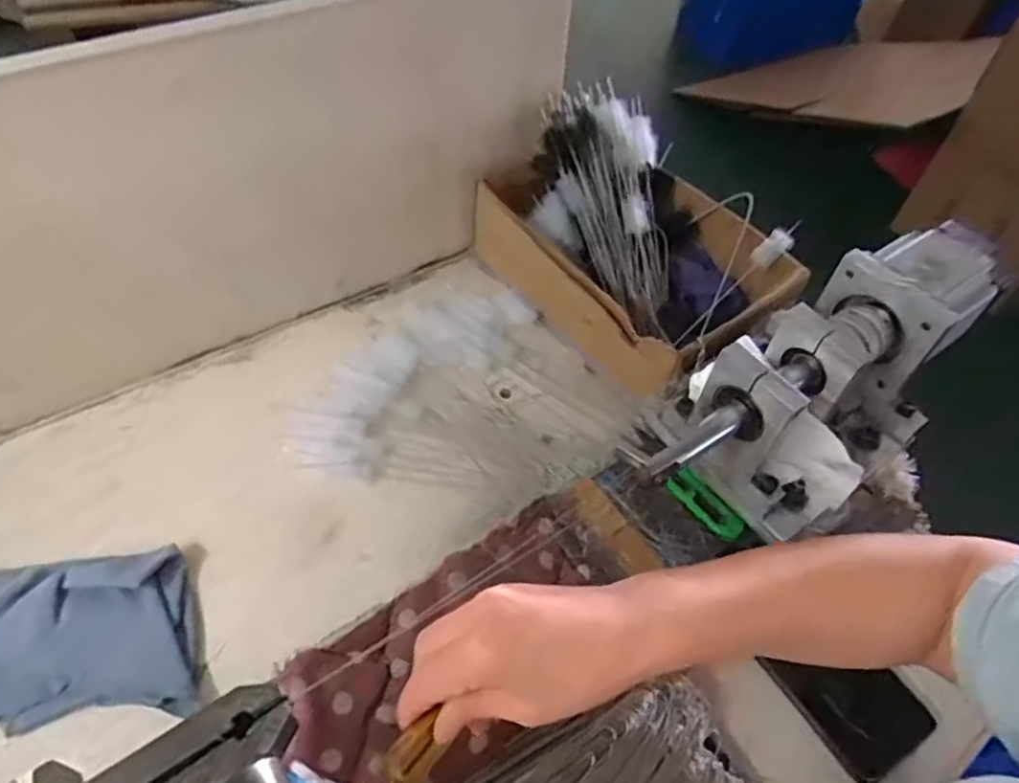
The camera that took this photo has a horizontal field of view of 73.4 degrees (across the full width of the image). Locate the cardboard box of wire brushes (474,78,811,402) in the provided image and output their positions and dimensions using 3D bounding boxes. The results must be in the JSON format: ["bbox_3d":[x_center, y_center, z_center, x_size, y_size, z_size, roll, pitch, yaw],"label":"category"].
[{"bbox_3d":[0.119,-0.145,0.651,0.194,0.127,0.286,-28,58,-26],"label":"cardboard box of wire brushes"}]

